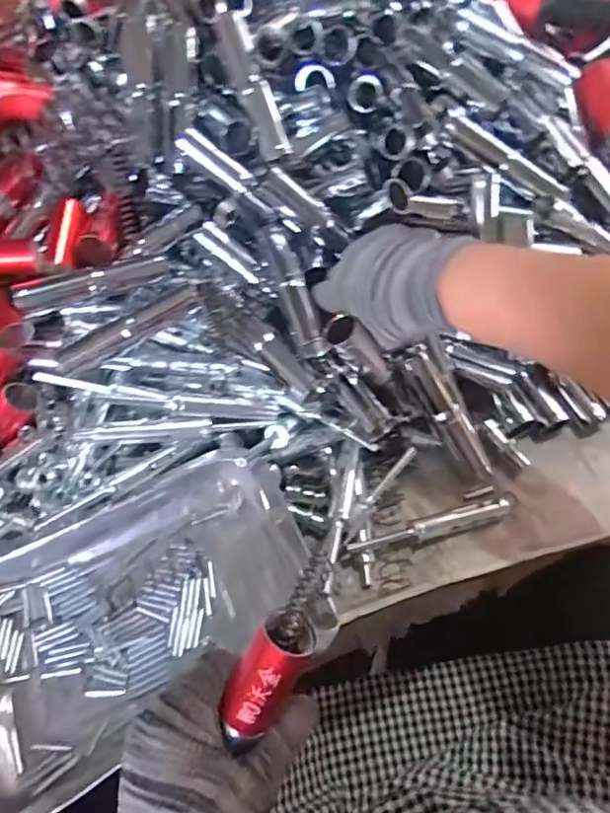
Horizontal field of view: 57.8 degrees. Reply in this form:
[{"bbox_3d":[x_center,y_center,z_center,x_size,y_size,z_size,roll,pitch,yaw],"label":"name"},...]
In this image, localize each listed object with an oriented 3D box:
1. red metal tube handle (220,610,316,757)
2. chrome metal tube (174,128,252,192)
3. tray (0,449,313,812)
[{"bbox_3d":[-0.020,0.135,0.271,0.027,0.024,0.071,29,99,15],"label":"red metal tube handle"},{"bbox_3d":[-0.078,-0.214,0.480,0.066,0.013,0.017,34,58,-17],"label":"chrome metal tube"},{"bbox_3d":[-0.124,0.145,0.398,0.258,0.054,0.182,-25,62,-17],"label":"tray"}]

